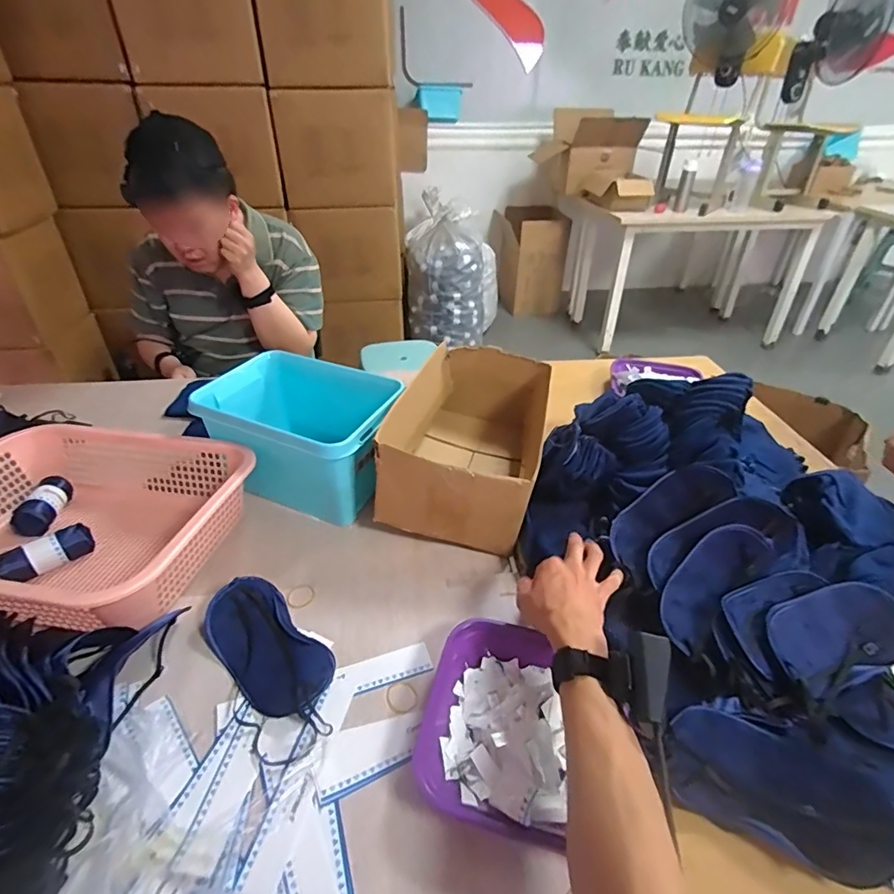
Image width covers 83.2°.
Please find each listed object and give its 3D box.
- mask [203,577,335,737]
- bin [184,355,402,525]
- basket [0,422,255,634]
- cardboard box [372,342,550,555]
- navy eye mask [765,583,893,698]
[{"bbox_3d":[-0.185,0.219,0.537,0.198,0.030,0.086,31,45,33],"label":"mask"},{"bbox_3d":[-0.208,-0.025,0.772,0.275,0.146,0.208,16,39,20],"label":"bin"},{"bbox_3d":[-0.465,0.096,0.648,0.383,0.121,0.308,8,37,8],"label":"basket"},{"bbox_3d":[0.047,-0.019,0.784,0.203,0.145,0.353,12,38,13],"label":"cardboard box"},{"bbox_3d":[0.394,0.191,0.516,0.172,0.032,0.081,-12,39,-18],"label":"navy eye mask"}]

